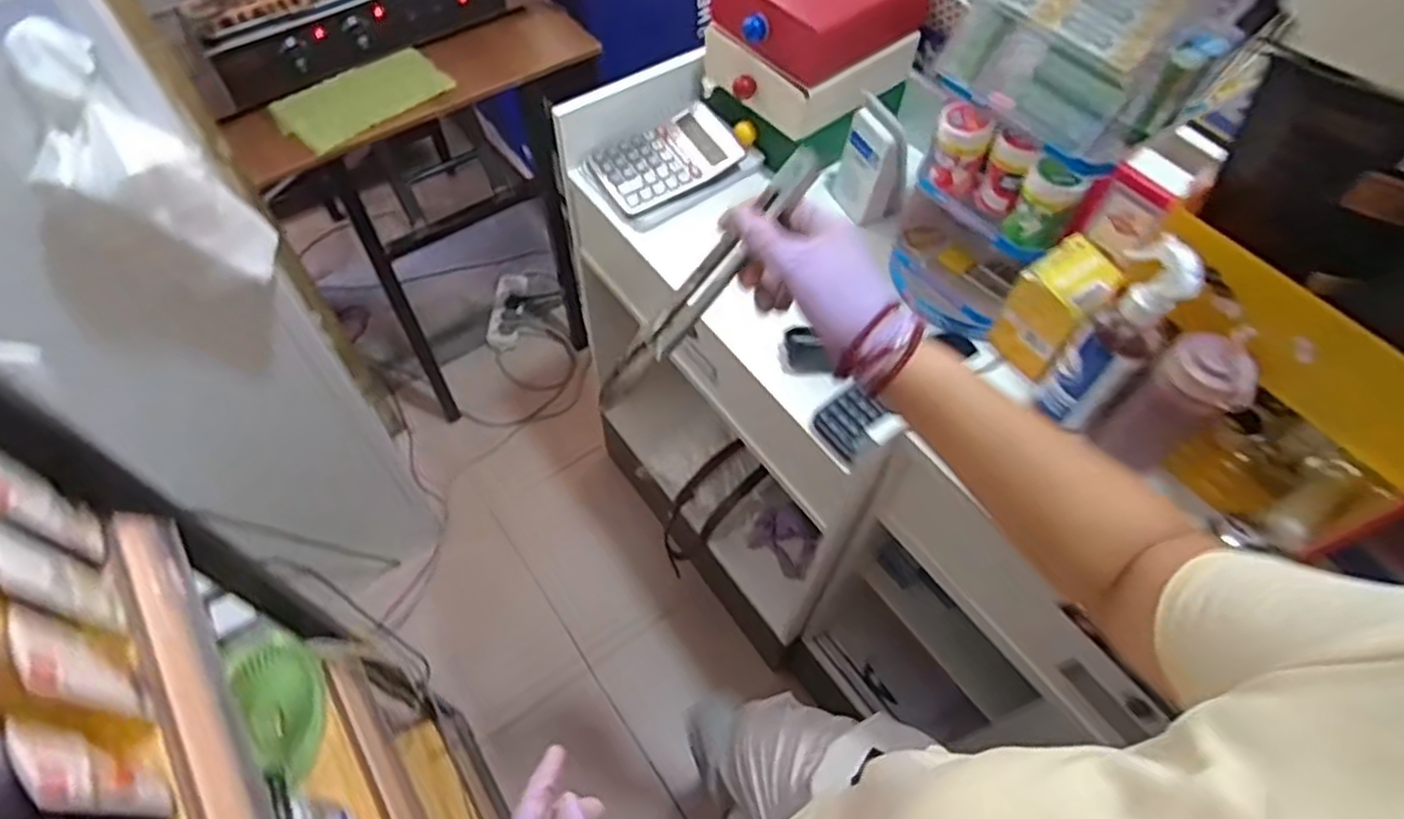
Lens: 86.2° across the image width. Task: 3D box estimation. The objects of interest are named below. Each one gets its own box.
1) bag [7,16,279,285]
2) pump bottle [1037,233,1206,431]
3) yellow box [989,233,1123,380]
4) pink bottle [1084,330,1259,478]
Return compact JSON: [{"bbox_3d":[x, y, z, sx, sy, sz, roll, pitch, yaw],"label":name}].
[{"bbox_3d":[-0.530,-0.218,0.717,0.114,0.259,0.097,-5,59,-5],"label":"bag"},{"bbox_3d":[0.351,-0.065,0.626,0.064,0.185,0.057,-39,67,-23],"label":"pump bottle"},{"bbox_3d":[0.336,-0.099,0.715,0.079,0.104,0.065,-39,67,-23],"label":"yellow box"},{"bbox_3d":[0.390,-0.002,0.624,0.065,0.169,0.057,37,64,19],"label":"pink bottle"}]

